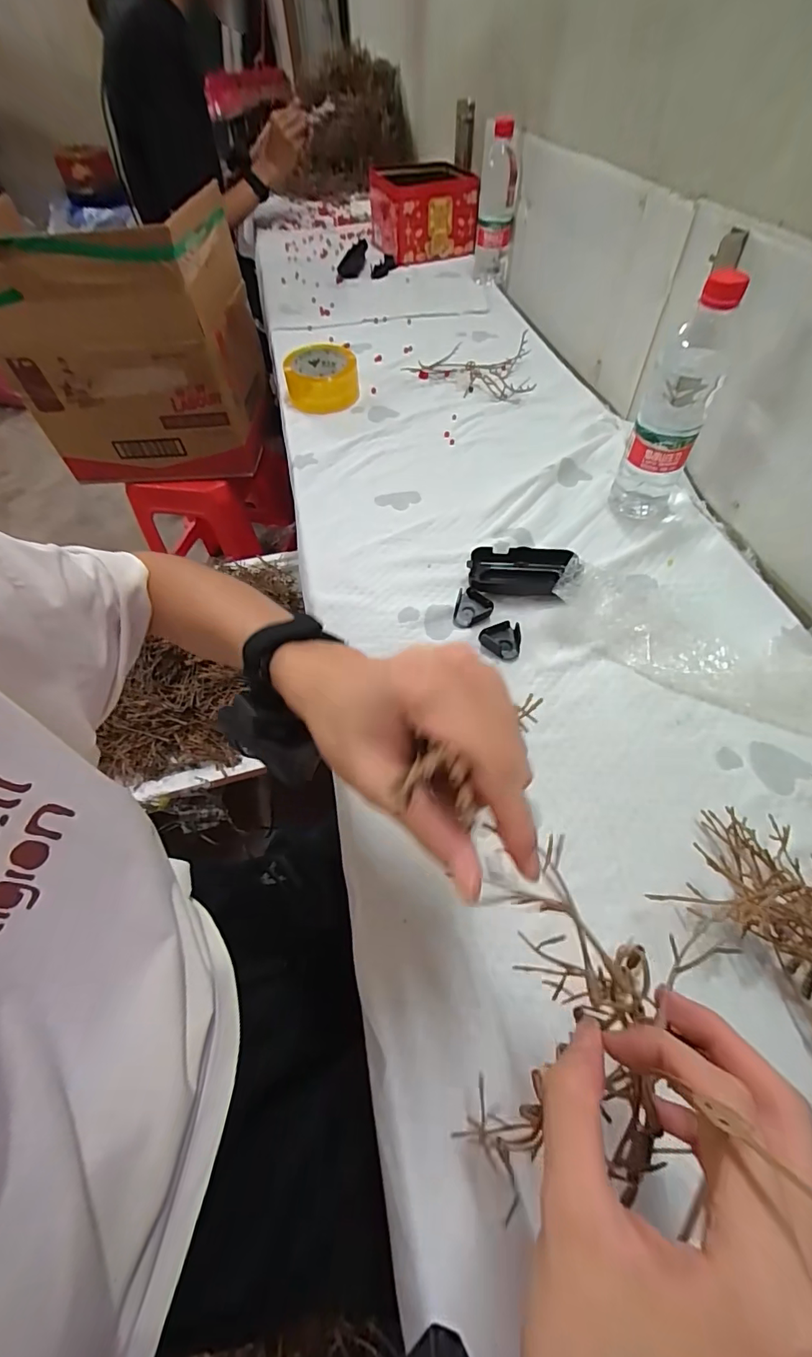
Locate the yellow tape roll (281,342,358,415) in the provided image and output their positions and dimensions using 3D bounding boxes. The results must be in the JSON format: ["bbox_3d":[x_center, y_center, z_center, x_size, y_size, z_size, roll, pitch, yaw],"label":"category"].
[{"bbox_3d":[-0.127,-0.456,0.730,0.106,0.053,0.106,-1,55,2],"label":"yellow tape roll"}]

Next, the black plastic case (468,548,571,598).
[{"bbox_3d":[0.115,-0.108,0.490,0.097,0.026,0.047,5,55,6],"label":"black plastic case"}]

